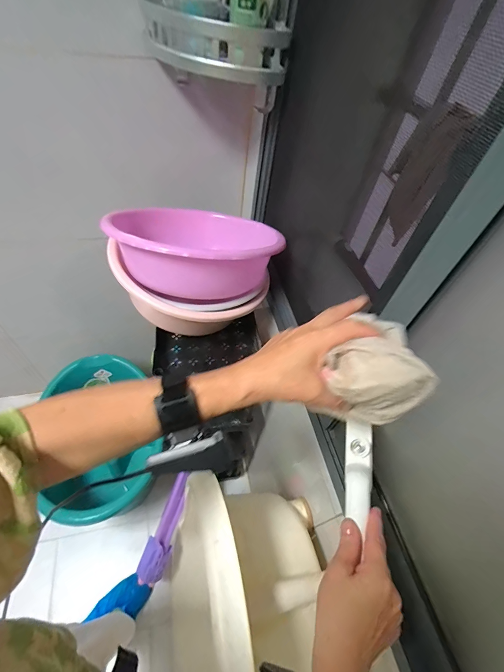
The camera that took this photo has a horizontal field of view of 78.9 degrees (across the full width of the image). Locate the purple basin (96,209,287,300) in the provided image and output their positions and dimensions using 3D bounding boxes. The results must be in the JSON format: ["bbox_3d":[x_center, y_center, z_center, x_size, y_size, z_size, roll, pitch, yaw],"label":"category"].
[{"bbox_3d":[-0.111,-0.164,0.610,0.325,0.110,0.325,7,31,-4],"label":"purple basin"}]

